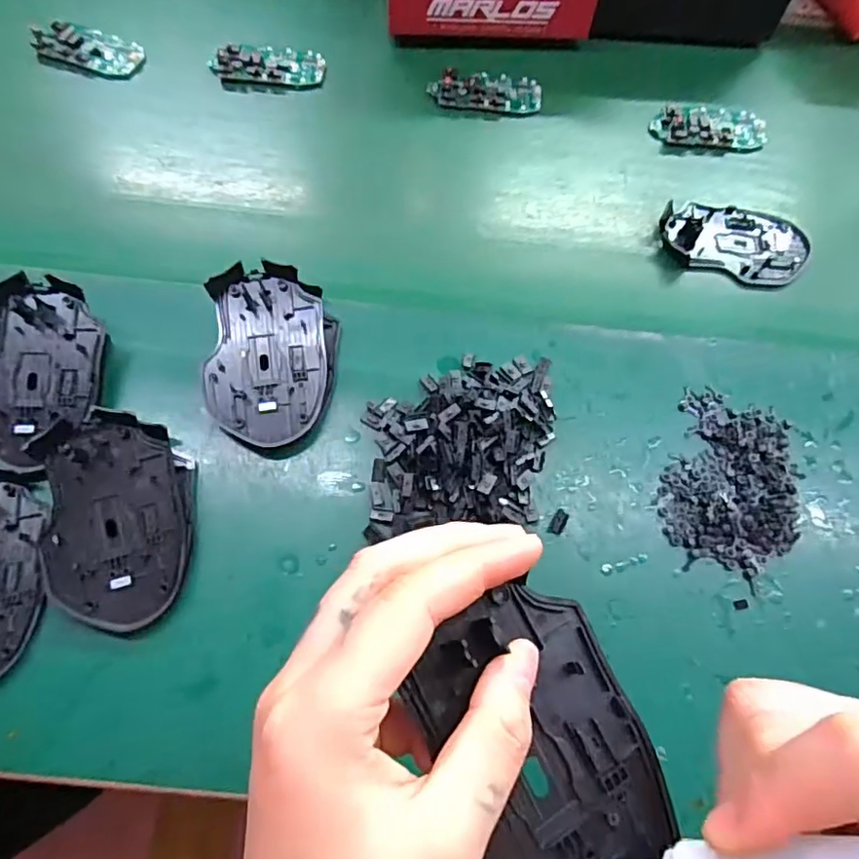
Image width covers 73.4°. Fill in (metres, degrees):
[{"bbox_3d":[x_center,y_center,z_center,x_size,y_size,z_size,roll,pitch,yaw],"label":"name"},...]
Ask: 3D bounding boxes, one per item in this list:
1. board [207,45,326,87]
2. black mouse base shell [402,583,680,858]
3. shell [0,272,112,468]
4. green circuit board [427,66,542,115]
[{"bbox_3d":[-0.142,-0.321,0.505,0.096,0.015,0.043,-2,66,-4],"label":"board"},{"bbox_3d":[0.036,0.104,0.177,0.066,0.014,0.103,-13,67,-9],"label":"black mouse base shell"},{"bbox_3d":[-0.237,-0.036,0.347,0.075,0.012,0.111,1,80,-9],"label":"shell"},{"bbox_3d":[0.050,-0.297,0.505,0.096,0.014,0.044,0,65,-3],"label":"green circuit board"}]

